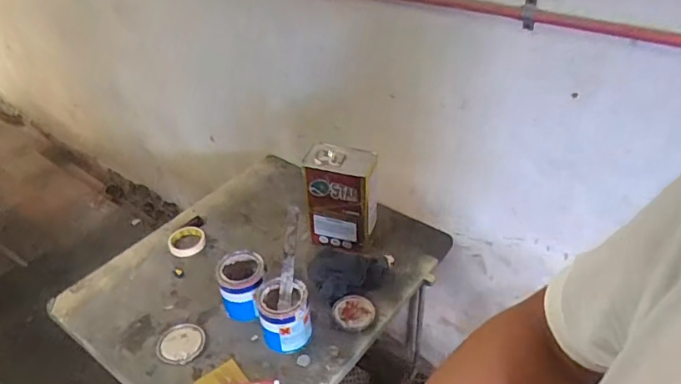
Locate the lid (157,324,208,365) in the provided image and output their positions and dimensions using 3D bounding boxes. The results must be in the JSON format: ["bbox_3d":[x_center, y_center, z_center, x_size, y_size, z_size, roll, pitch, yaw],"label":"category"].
[{"bbox_3d":[-0.346,0.325,1.102,0.101,0.007,0.111,-3,37,2],"label":"lid"}]

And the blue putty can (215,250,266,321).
[{"bbox_3d":[-0.216,0.211,1.138,0.104,0.107,0.110,-13,38,-10],"label":"blue putty can"}]

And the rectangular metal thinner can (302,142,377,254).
[{"bbox_3d":[0.005,0.023,1.283,0.170,0.263,0.106,6,38,13],"label":"rectangular metal thinner can"}]

